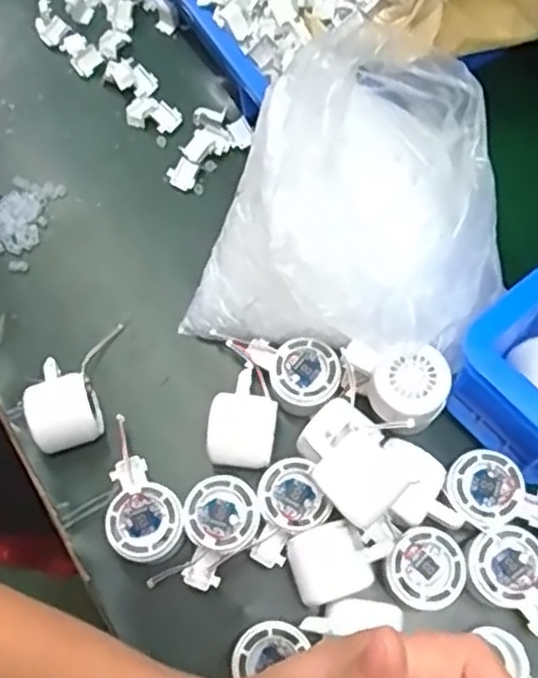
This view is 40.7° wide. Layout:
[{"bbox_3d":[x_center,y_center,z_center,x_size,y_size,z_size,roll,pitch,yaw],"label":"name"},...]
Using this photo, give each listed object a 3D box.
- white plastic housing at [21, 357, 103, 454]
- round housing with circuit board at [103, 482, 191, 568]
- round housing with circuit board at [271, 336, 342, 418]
[{"bbox_3d":[-0.175,0.057,0.616,0.059,0.044,0.080,-24,71,-7],"label":"white plastic housing"},{"bbox_3d":[-0.095,0.147,0.574,0.054,0.048,0.057,0,70,1],"label":"round housing with circuit board"},{"bbox_3d":[0.029,0.029,0.604,0.056,0.027,0.055,0,70,1],"label":"round housing with circuit board"}]

